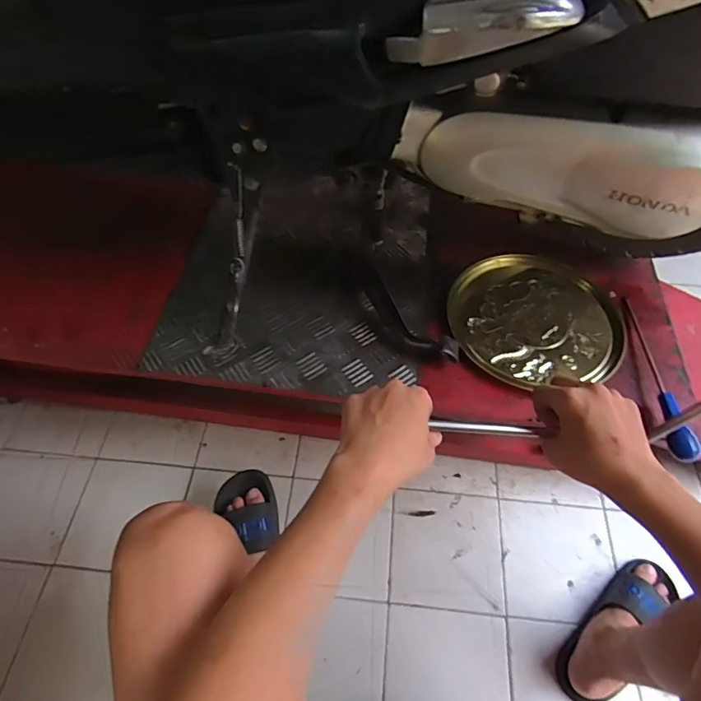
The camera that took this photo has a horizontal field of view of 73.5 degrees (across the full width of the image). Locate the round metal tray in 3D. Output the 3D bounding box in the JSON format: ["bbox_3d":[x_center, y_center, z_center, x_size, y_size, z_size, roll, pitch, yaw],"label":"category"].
[{"bbox_3d":[0.288,-0.057,0.734,0.261,0.015,0.238,0,57,0],"label":"round metal tray"}]

